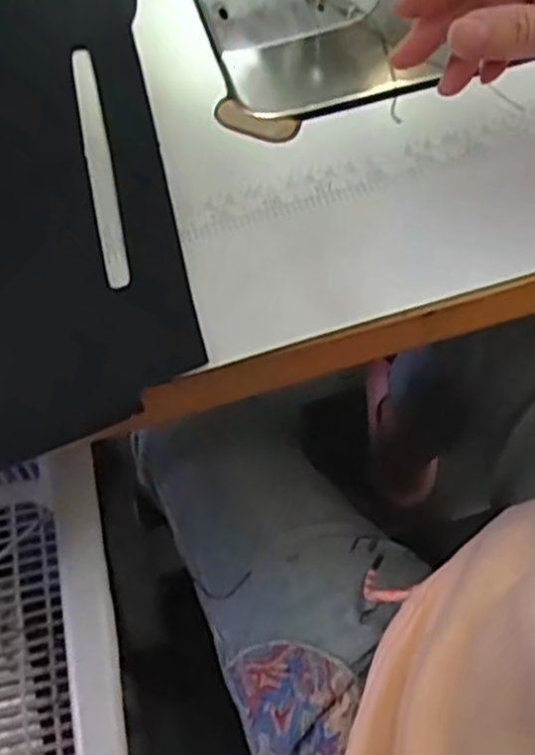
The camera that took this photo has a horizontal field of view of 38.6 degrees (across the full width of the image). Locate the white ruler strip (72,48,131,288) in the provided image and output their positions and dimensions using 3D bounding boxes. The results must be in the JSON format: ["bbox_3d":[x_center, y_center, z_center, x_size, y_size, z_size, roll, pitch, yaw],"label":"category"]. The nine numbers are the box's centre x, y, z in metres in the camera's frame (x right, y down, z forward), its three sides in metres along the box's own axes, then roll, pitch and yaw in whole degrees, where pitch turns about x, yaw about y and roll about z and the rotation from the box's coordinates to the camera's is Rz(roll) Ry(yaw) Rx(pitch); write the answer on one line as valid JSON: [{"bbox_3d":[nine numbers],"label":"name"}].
[{"bbox_3d":[-0.083,-0.108,0.375,0.011,0.004,0.153,-13,63,-3],"label":"white ruler strip"}]

